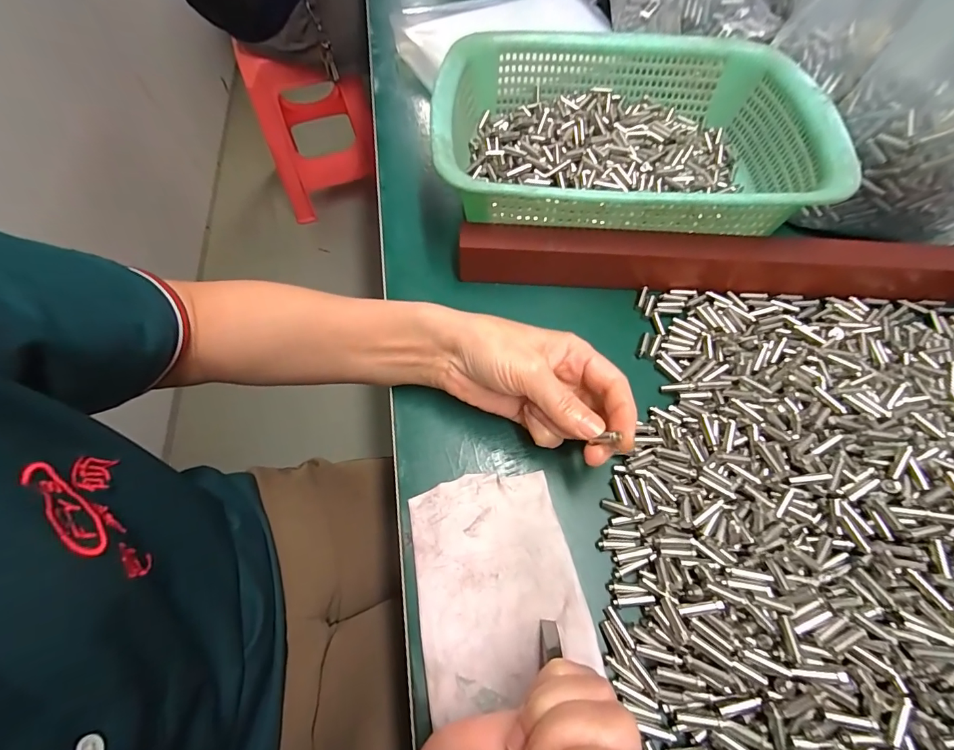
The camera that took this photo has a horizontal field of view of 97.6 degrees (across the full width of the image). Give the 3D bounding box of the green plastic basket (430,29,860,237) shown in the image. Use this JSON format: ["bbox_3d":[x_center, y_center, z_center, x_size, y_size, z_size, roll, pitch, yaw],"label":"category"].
[{"bbox_3d":[0.115,-0.194,0.353,0.288,0.076,0.217,1,60,0],"label":"green plastic basket"}]

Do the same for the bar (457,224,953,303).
[{"bbox_3d":[0.187,-0.087,0.319,0.397,0.036,0.032,1,60,0],"label":"bar"}]

